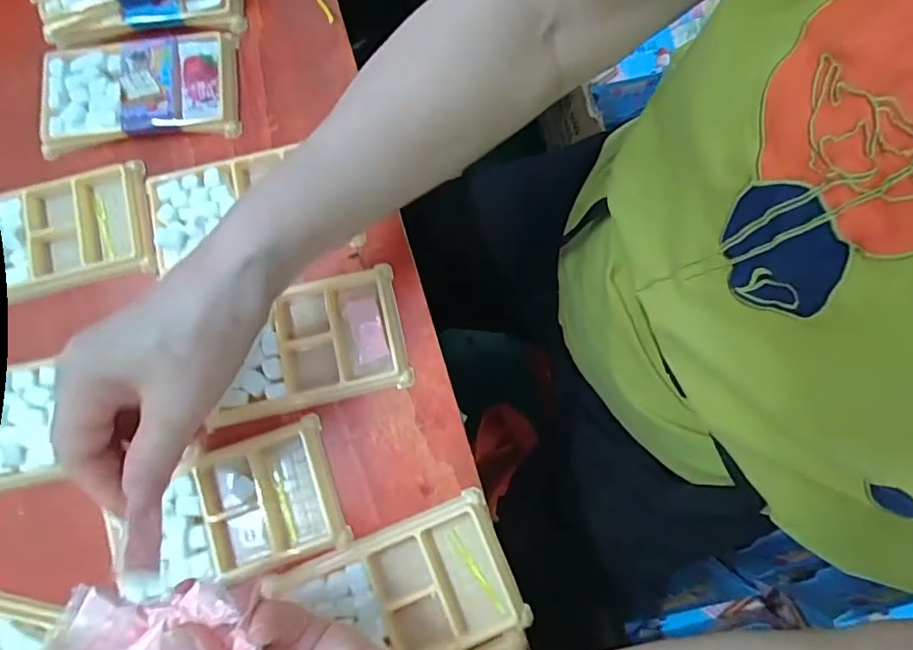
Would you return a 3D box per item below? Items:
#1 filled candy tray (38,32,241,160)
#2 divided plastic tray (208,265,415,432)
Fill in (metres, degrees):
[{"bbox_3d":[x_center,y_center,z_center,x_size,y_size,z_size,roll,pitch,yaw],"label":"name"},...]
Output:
[{"bbox_3d":[-0.224,-0.165,0.372,0.133,0.013,0.075,-5,77,-1],"label":"filled candy tray"},{"bbox_3d":[-0.093,0.011,0.336,0.117,0.013,0.078,-11,77,-2],"label":"divided plastic tray"}]

